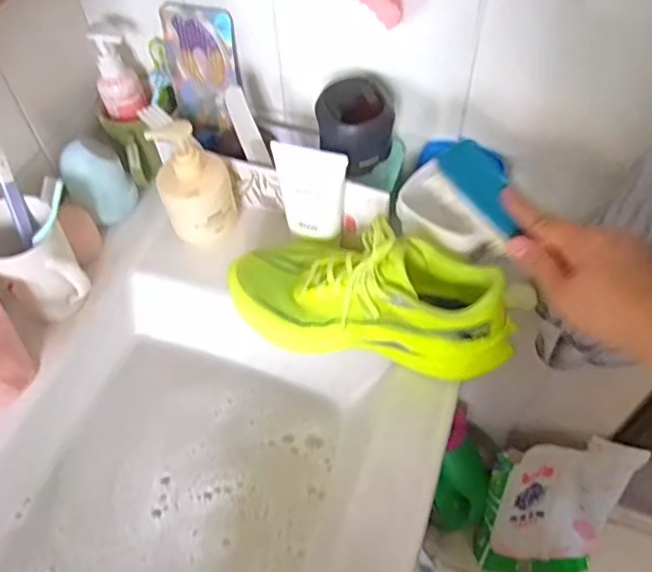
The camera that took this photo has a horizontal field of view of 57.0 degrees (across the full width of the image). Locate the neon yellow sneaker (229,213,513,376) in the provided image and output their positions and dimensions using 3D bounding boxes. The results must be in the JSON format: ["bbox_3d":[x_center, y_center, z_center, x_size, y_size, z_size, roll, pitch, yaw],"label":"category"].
[{"bbox_3d":[0.045,-0.004,0.578,0.260,0.114,0.109,11,56,10],"label":"neon yellow sneaker"}]

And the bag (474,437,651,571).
[{"bbox_3d":[0.417,0.411,1.121,0.233,0.367,0.090,4,33,5],"label":"bag"}]

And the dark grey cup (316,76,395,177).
[{"bbox_3d":[0.030,-0.151,0.599,0.064,0.078,0.071,-26,58,-16],"label":"dark grey cup"}]

